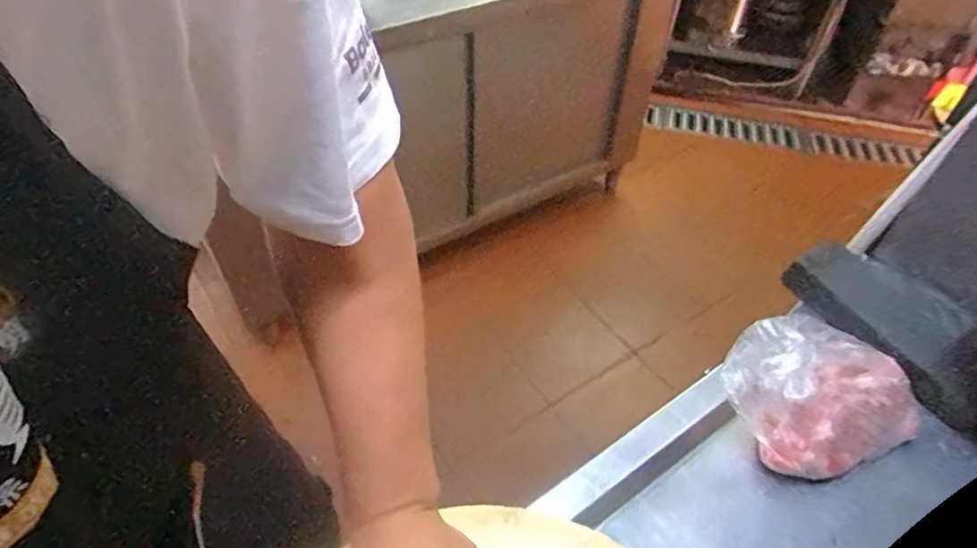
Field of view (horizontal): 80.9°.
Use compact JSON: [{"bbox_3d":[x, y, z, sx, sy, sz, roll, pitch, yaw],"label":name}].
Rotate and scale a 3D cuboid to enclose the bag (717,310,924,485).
[{"bbox_3d":[0.316,0.104,0.538,0.170,0.098,0.131,-16,48,-17],"label":"bag"}]

